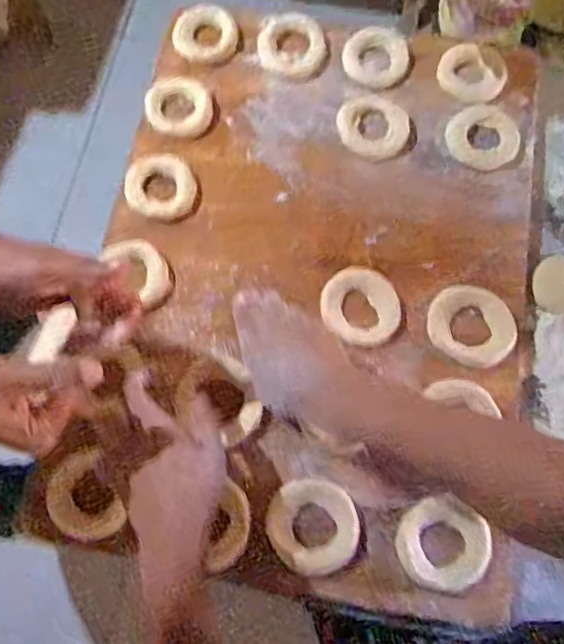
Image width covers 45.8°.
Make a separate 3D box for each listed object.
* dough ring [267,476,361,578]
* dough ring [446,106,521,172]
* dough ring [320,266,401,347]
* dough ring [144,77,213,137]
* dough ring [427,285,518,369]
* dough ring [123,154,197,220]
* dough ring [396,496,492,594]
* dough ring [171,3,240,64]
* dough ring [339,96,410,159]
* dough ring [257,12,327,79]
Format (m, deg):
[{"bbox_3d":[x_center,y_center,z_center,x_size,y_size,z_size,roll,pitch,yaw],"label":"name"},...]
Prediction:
[{"bbox_3d":[0.028,0.179,0.586,0.077,0.009,0.080,-1,69,3],"label":"dough ring"},{"bbox_3d":[0.217,-0.198,0.723,0.077,0.020,0.076,-1,69,3],"label":"dough ring"},{"bbox_3d":[0.077,-0.016,0.653,0.075,0.009,0.081,-1,69,3],"label":"dough ring"},{"bbox_3d":[-0.114,-0.236,0.735,0.071,0.023,0.064,-8,69,0],"label":"dough ring"},{"bbox_3d":[0.185,0.004,0.648,0.085,0.021,0.074,29,73,13],"label":"dough ring"},{"bbox_3d":[-0.127,-0.141,0.696,0.071,0.014,0.071,-1,69,3],"label":"dough ring"},{"bbox_3d":[0.136,0.191,0.570,0.076,0.014,0.070,-1,69,3],"label":"dough ring"},{"bbox_3d":[-0.089,-0.330,0.769,0.073,0.020,0.078,-1,69,3],"label":"dough ring"},{"bbox_3d":[0.099,-0.211,0.721,0.076,0.015,0.066,1,69,3],"label":"dough ring"},{"bbox_3d":[0.011,-0.312,0.748,0.074,0.026,0.077,-1,69,3],"label":"dough ring"}]

